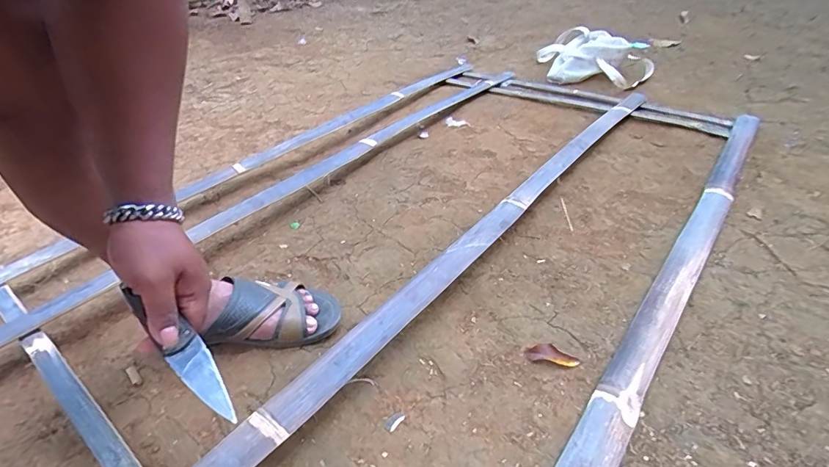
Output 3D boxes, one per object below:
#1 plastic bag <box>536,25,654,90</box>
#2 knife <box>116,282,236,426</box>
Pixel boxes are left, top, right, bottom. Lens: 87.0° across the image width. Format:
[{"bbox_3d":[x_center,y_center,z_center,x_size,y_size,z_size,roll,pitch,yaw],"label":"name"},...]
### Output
[{"bbox_3d":[0.610,-0.618,1.506,0.367,0.123,0.393,8,38,15],"label":"plastic bag"},{"bbox_3d":[-0.199,0.102,0.378,0.138,0.011,0.029,49,52,3],"label":"knife"}]

